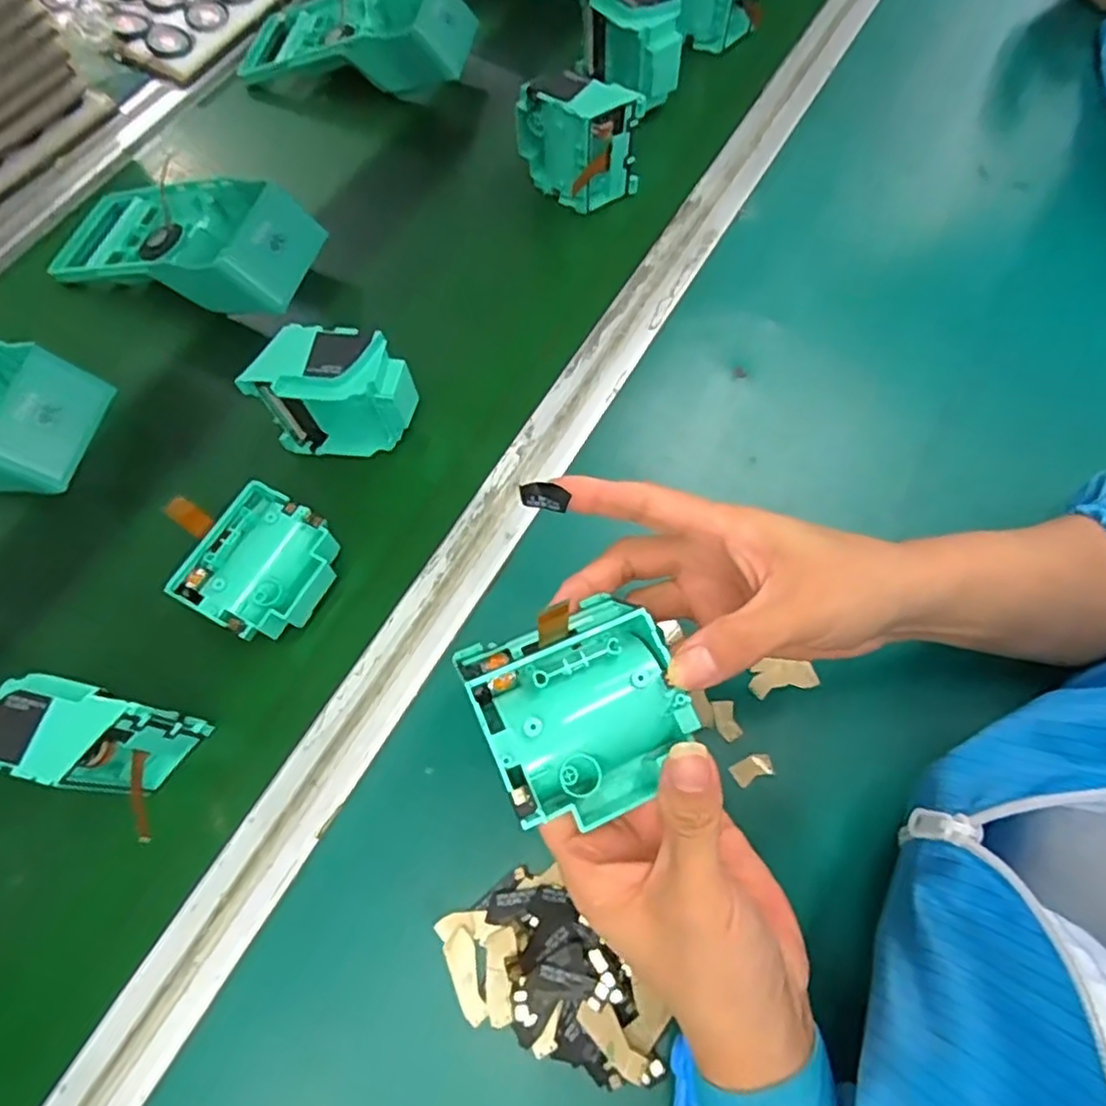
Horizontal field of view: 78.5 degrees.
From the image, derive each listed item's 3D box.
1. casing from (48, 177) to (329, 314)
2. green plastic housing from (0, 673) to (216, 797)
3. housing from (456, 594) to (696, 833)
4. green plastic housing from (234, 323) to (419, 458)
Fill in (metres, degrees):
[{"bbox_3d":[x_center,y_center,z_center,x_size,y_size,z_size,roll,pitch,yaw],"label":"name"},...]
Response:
[{"bbox_3d":[-0.256,-0.213,0.463,0.194,0.058,0.092,14,69,6],"label":"casing"},{"bbox_3d":[-0.219,0.089,0.324,0.073,0.079,0.043,12,69,5],"label":"green plastic housing"},{"bbox_3d":[0.010,0.058,0.257,0.072,0.032,0.077,-22,70,-8],"label":"housing"},{"bbox_3d":[-0.123,-0.091,0.389,0.080,0.075,0.041,7,68,3],"label":"green plastic housing"}]

